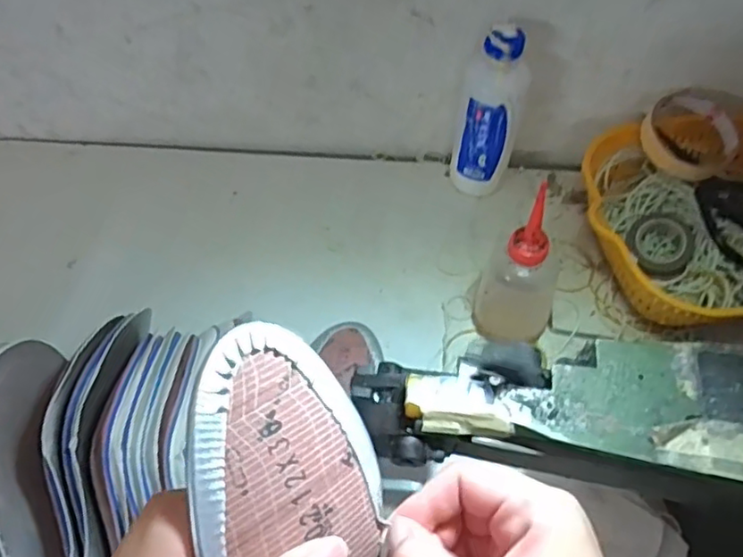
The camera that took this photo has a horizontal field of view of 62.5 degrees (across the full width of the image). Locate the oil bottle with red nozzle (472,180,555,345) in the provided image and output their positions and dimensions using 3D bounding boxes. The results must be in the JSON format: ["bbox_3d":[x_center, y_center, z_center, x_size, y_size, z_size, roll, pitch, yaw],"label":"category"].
[{"bbox_3d":[0.122,-0.003,0.493,0.065,0.149,0.051,14,60,10],"label":"oil bottle with red nozzle"}]

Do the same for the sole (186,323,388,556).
[{"bbox_3d":[-0.021,0.130,0.252,0.066,0.220,0.046,-13,15,-7],"label":"sole"}]

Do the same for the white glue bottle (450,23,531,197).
[{"bbox_3d":[0.108,-0.147,0.570,0.056,0.180,0.046,11,59,8],"label":"white glue bottle"}]

